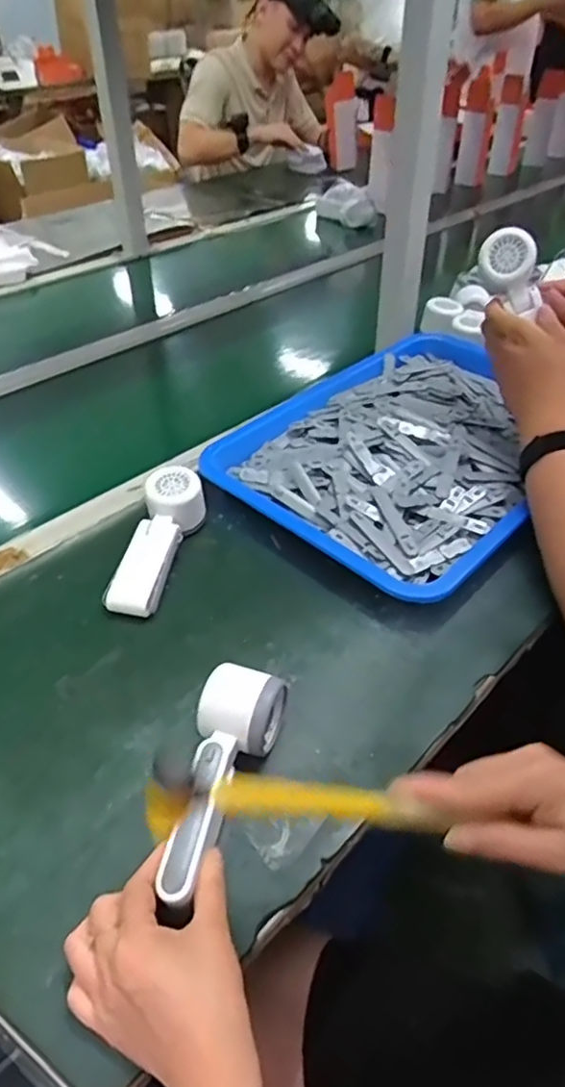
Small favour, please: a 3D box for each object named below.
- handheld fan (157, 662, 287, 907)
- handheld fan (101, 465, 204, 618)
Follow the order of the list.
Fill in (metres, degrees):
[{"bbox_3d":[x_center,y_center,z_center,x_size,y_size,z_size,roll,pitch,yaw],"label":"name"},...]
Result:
[{"bbox_3d":[-0.047,0.161,0.431,0.054,0.045,0.160,13,46,12],"label":"handheld fan"},{"bbox_3d":[-0.123,-0.004,0.608,0.057,0.055,0.157,7,45,7],"label":"handheld fan"}]

